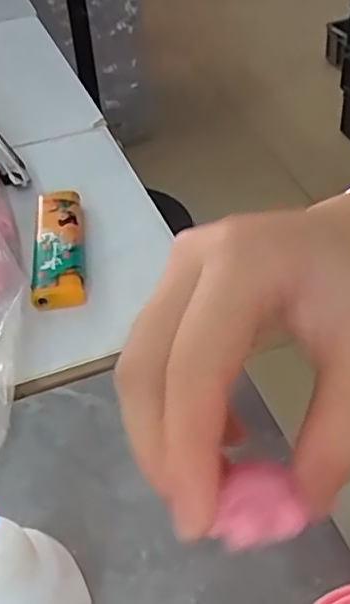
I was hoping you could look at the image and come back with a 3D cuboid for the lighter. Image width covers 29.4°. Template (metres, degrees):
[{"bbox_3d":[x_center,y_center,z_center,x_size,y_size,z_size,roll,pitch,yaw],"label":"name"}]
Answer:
[{"bbox_3d":[-0.056,-0.027,0.322,0.024,0.013,0.077,-7,42,-2],"label":"lighter"}]

